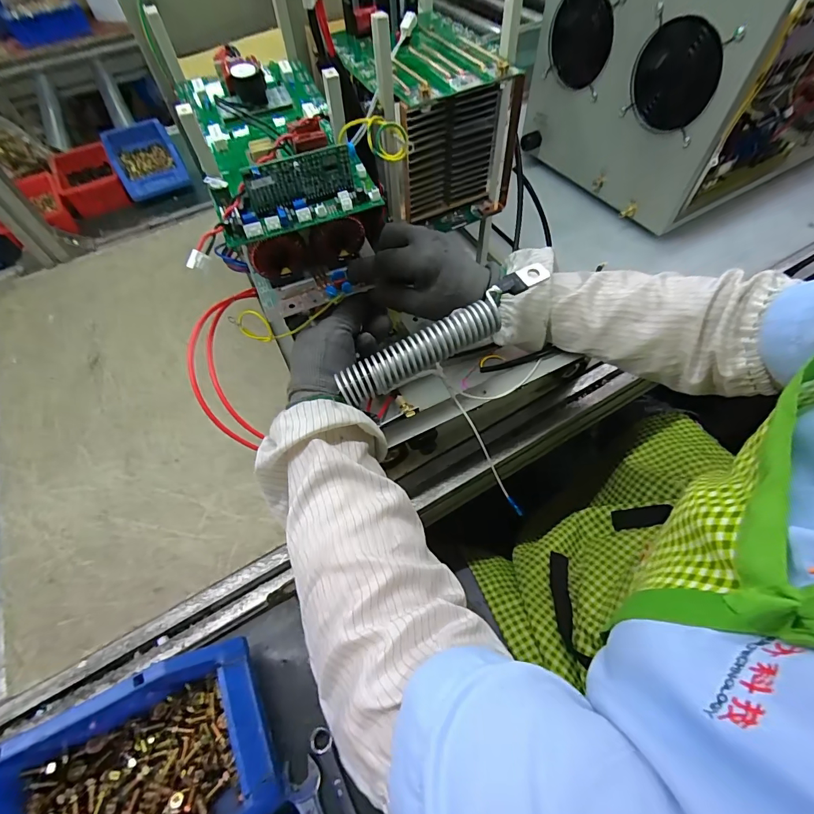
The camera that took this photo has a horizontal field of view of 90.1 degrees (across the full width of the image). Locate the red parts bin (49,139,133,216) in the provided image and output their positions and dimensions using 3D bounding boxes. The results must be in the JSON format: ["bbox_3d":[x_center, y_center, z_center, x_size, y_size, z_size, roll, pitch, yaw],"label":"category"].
[{"bbox_3d":[-0.551,-0.389,0.712,0.093,0.055,0.143,-29,61,-15],"label":"red parts bin"}]

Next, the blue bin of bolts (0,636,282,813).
[{"bbox_3d":[-0.191,0.261,0.278,0.185,0.085,0.114,-23,59,-11],"label":"blue bin of bolts"}]

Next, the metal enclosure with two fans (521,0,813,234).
[{"bbox_3d":[0.459,-0.530,0.615,0.449,0.303,0.312,-29,61,-15],"label":"metal enclosure with two fans"}]

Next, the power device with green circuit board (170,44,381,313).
[{"bbox_3d":[-0.115,-0.209,0.376,0.117,0.144,0.202,-21,59,-10],"label":"power device with green circuit board"}]

